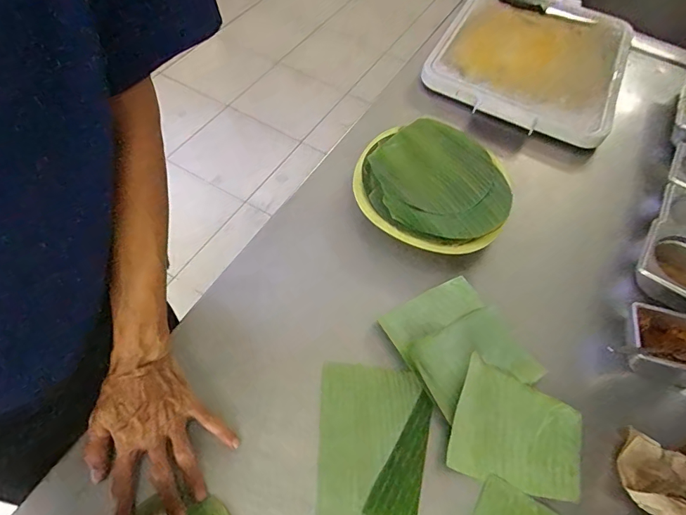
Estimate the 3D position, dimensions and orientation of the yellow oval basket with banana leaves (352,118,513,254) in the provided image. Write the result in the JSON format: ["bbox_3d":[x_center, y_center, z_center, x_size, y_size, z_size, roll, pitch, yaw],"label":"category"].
[{"bbox_3d":[0.137,-0.108,0.665,0.242,0.040,0.240,41,64,19],"label":"yellow oval basket with banana leaves"}]

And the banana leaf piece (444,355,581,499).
[{"bbox_3d":[0.197,0.193,0.496,0.131,0.021,0.128,19,59,7],"label":"banana leaf piece"}]

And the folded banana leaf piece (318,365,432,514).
[{"bbox_3d":[0.034,0.207,0.477,0.119,0.014,0.174,4,58,-2],"label":"folded banana leaf piece"}]

